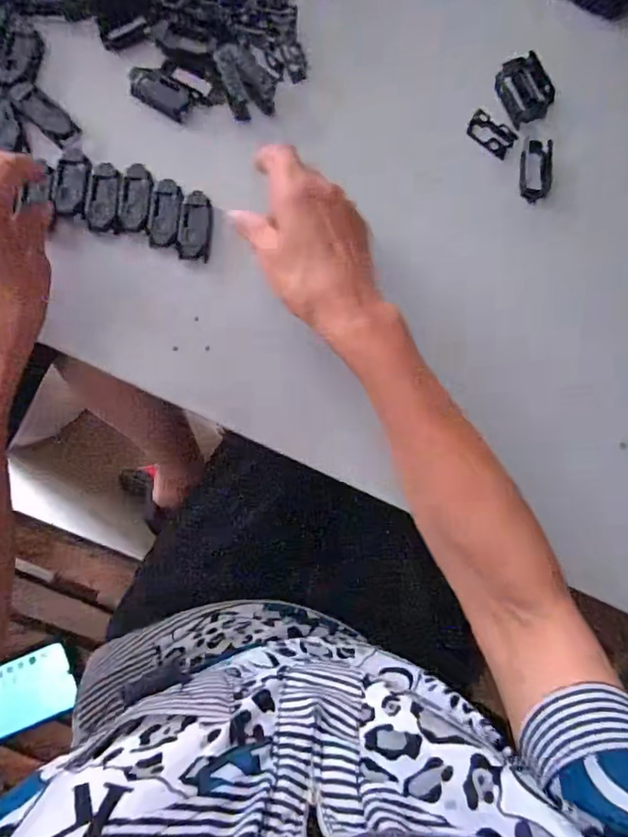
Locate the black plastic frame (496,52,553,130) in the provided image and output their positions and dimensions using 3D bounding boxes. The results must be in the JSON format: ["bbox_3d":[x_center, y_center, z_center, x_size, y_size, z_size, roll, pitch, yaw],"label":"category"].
[{"bbox_3d":[0.173,-0.270,0.412,0.047,0.008,0.054,-23,87,-8],"label":"black plastic frame"}]

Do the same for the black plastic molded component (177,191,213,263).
[{"bbox_3d":[-0.088,-0.143,0.373,0.024,0.008,0.048,8,83,-6],"label":"black plastic molded component"}]

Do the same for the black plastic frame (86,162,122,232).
[{"bbox_3d":[-0.153,-0.161,0.365,0.021,0.004,0.050,5,84,-6],"label":"black plastic frame"}]

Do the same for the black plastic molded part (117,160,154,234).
[{"bbox_3d":[-0.130,-0.163,0.368,0.021,0.004,0.050,8,83,-6],"label":"black plastic molded part"}]

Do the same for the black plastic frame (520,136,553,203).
[{"bbox_3d":[0.179,-0.202,0.409,0.028,0.014,0.047,0,84,-7],"label":"black plastic frame"}]

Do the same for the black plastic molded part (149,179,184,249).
[{"bbox_3d":[-0.109,-0.152,0.370,0.021,0.004,0.050,5,84,-6],"label":"black plastic molded part"}]

